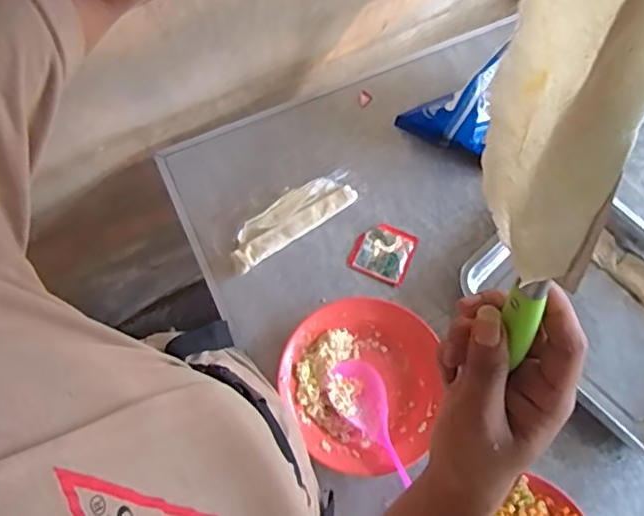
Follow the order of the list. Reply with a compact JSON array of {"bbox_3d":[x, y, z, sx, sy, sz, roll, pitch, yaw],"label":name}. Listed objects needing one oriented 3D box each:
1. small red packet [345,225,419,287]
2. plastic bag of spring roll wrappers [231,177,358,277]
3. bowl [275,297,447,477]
[{"bbox_3d":[0.085,-0.010,0.814,0.081,0.006,0.078,22,75,4],"label":"small red packet"},{"bbox_3d":[-0.045,-0.053,0.810,0.194,0.028,0.057,-33,78,-10],"label":"plastic bag of spring roll wrappers"},{"bbox_3d":[0.057,0.157,0.734,0.201,0.041,0.209,1,74,-2],"label":"bowl"}]

